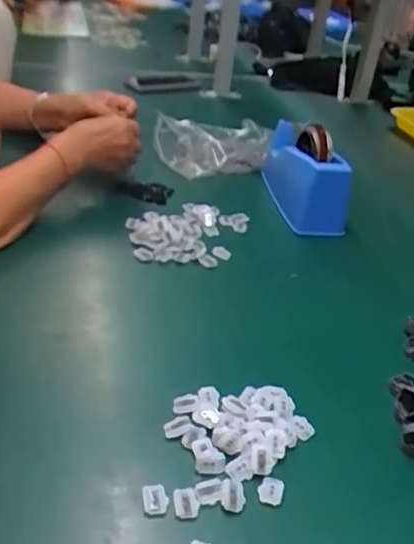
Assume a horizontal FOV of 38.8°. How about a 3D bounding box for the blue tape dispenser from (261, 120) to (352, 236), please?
[{"bbox_3d":[0.135,-0.136,0.832,0.085,0.091,0.191,2,33,-8],"label":"blue tape dispenser"}]

